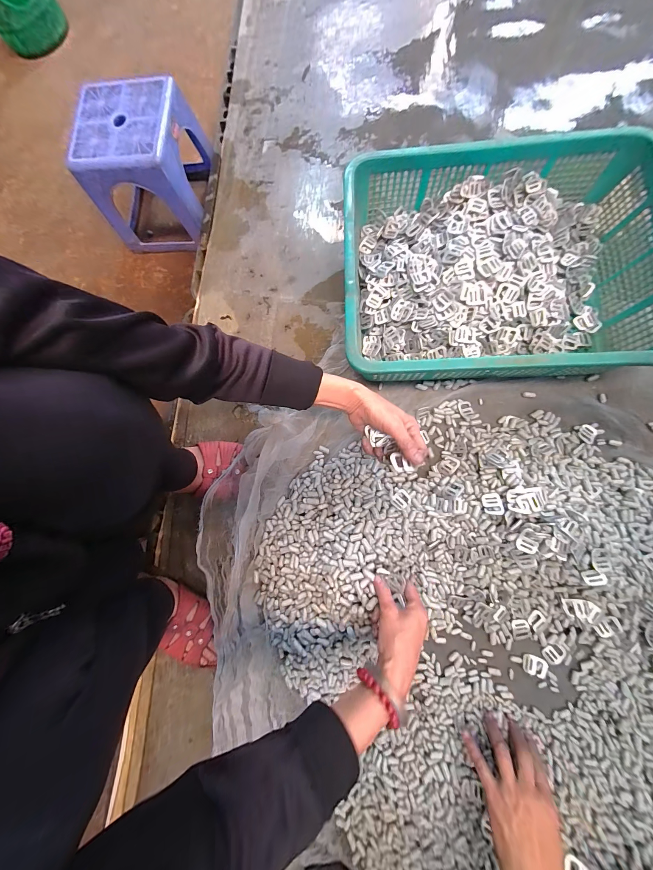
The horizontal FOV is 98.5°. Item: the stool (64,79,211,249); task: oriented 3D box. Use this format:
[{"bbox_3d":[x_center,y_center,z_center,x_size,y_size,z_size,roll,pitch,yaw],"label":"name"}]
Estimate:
[{"bbox_3d":[-0.408,-0.617,0.672,0.237,0.210,0.229,-1,81,6],"label":"stool"}]

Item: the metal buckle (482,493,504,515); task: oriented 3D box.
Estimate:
[{"bbox_3d":[0.248,0.104,0.420,0.025,0.004,0.032,-14,55,26],"label":"metal buckle"}]

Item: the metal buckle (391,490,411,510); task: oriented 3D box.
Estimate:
[{"bbox_3d":[0.121,0.107,0.460,0.031,0.006,0.028,-32,63,-21],"label":"metal buckle"}]

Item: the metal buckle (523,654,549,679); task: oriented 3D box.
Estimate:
[{"bbox_3d":[0.322,0.357,0.432,0.035,0.004,0.027,15,83,8],"label":"metal buckle"}]

